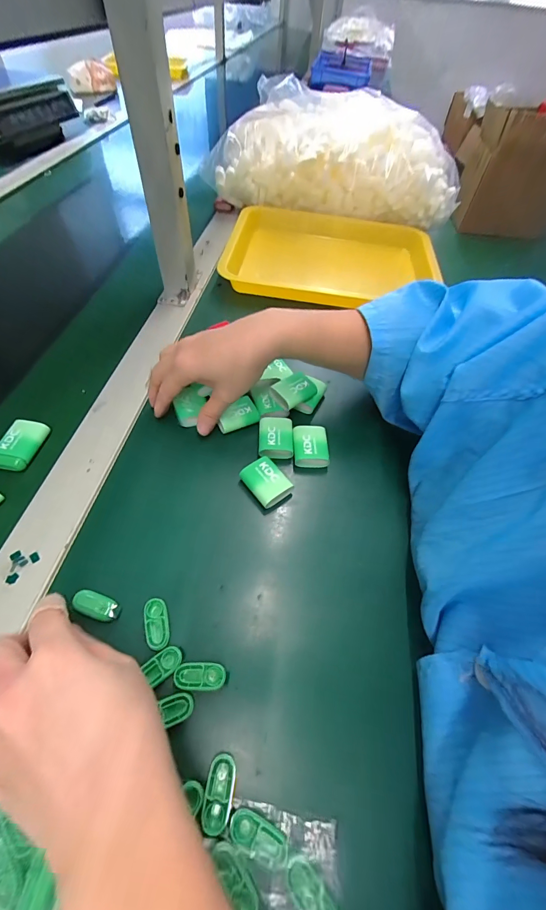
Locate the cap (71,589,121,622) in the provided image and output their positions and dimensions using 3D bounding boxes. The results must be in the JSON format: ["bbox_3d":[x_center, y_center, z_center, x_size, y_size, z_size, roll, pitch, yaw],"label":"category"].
[{"bbox_3d":[-0.130,0.111,0.257,0.034,0.008,0.015,19,55,9],"label":"cap"}]

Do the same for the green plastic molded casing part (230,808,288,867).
[{"bbox_3d":[-0.008,0.217,0.198,0.034,0.006,0.015,22,55,11],"label":"green plastic molded casing part"}]

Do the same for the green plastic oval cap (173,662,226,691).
[{"bbox_3d":[-0.050,0.151,0.238,0.034,0.006,0.016,3,54,-3],"label":"green plastic oval cap"}]

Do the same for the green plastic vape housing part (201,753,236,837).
[{"bbox_3d":[-0.032,0.201,0.207,0.016,0.010,0.034,9,40,2],"label":"green plastic vape housing part"}]

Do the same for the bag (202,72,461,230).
[{"bbox_3d":[0.113,-0.538,0.630,0.429,0.137,0.161,6,54,0],"label":"bag"}]

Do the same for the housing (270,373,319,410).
[{"bbox_3d":[0.023,-0.069,0.377,0.041,0.021,0.032,-30,62,-24],"label":"housing"}]

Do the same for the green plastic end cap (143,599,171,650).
[{"bbox_3d":[-0.085,0.122,0.253,0.016,0.005,0.035,-13,56,-14],"label":"green plastic end cap"}]

